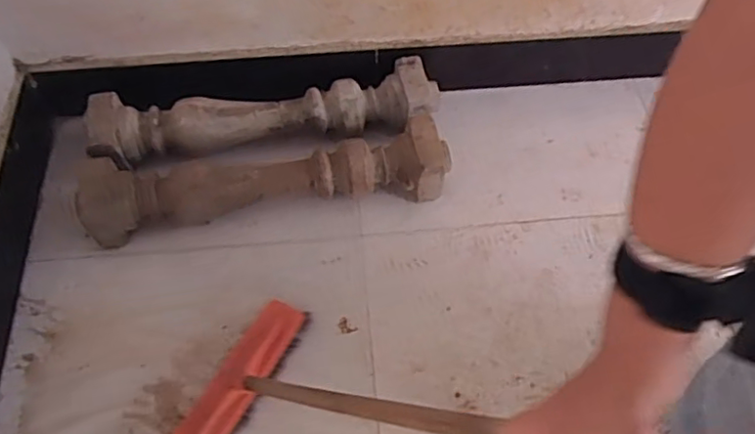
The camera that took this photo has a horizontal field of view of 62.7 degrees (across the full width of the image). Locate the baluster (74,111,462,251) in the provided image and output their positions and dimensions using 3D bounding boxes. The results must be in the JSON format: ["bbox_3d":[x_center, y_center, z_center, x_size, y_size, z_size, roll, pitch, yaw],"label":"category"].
[{"bbox_3d":[-0.189,-0.069,1.078,0.617,0.111,0.129,-9,62,-6],"label":"baluster"}]

